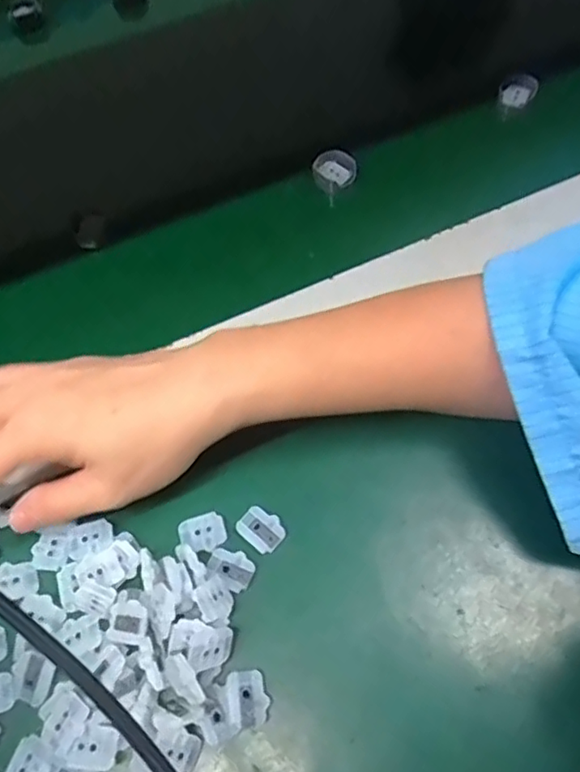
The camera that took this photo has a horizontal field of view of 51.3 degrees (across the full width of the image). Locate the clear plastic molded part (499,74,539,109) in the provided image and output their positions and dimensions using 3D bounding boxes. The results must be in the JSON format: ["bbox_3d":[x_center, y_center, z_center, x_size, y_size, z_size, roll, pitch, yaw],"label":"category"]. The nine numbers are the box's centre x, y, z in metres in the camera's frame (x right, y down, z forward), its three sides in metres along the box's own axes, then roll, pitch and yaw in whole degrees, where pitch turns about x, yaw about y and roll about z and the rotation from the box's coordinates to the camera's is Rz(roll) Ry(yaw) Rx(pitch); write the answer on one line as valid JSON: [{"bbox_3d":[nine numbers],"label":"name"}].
[{"bbox_3d":[0.161,-0.209,0.425,0.025,0.014,0.020,18,65,13],"label":"clear plastic molded part"}]

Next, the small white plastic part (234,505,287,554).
[{"bbox_3d":[-0.014,0.067,0.286,0.022,0.004,0.017,38,71,21],"label":"small white plastic part"}]

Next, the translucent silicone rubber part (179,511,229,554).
[{"bbox_3d":[-0.042,0.070,0.287,0.021,0.004,0.017,-18,62,-5],"label":"translucent silicone rubber part"}]

